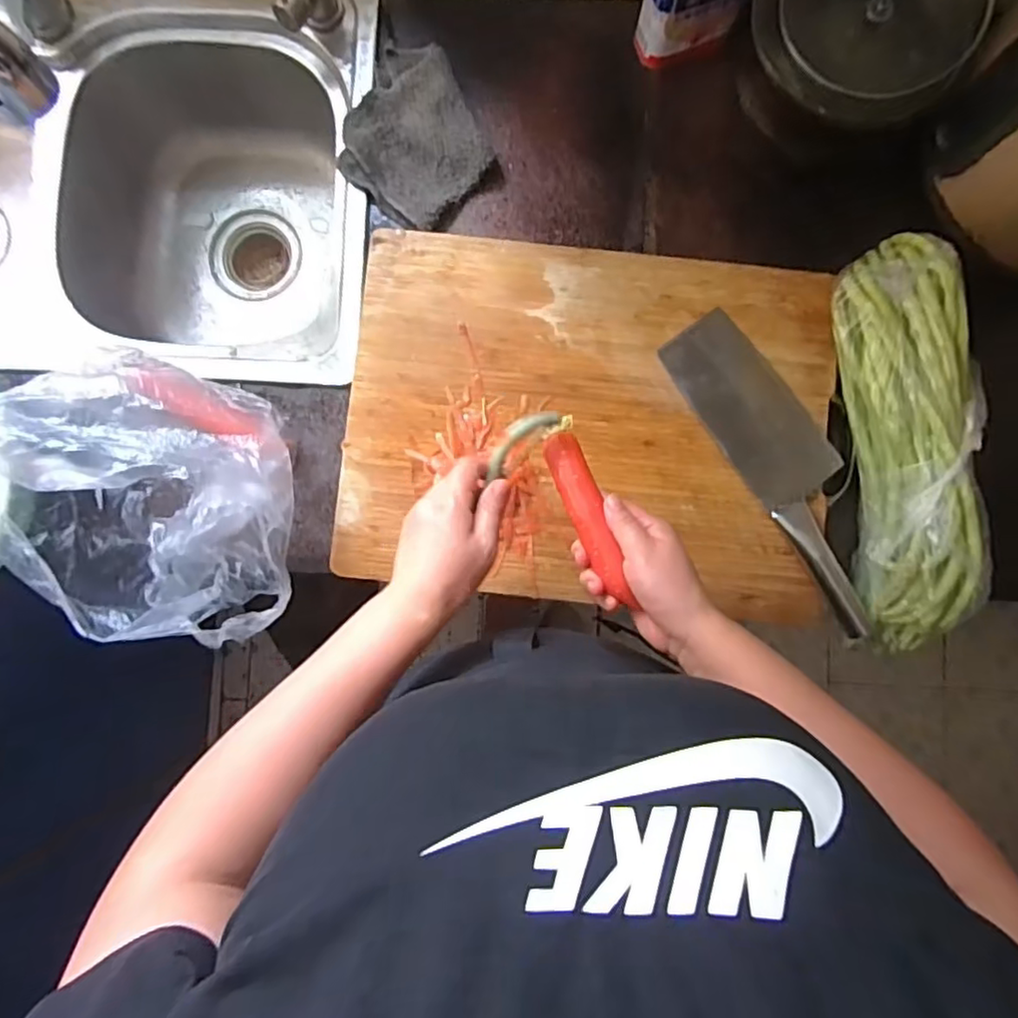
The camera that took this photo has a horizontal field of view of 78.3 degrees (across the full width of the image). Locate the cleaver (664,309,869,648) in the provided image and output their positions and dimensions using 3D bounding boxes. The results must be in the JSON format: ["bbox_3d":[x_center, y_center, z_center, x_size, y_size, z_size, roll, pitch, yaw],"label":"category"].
[{"bbox_3d":[0.251,-0.041,0.563,0.078,0.020,0.301,-32,87,-2],"label":"cleaver"}]

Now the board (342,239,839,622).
[{"bbox_3d":[0.072,-0.080,0.575,0.431,0.015,0.320,6,86,1],"label":"board"}]

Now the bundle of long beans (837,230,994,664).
[{"bbox_3d":[0.347,-0.059,0.540,0.087,0.063,0.348,-5,86,0],"label":"bundle of long beans"}]

